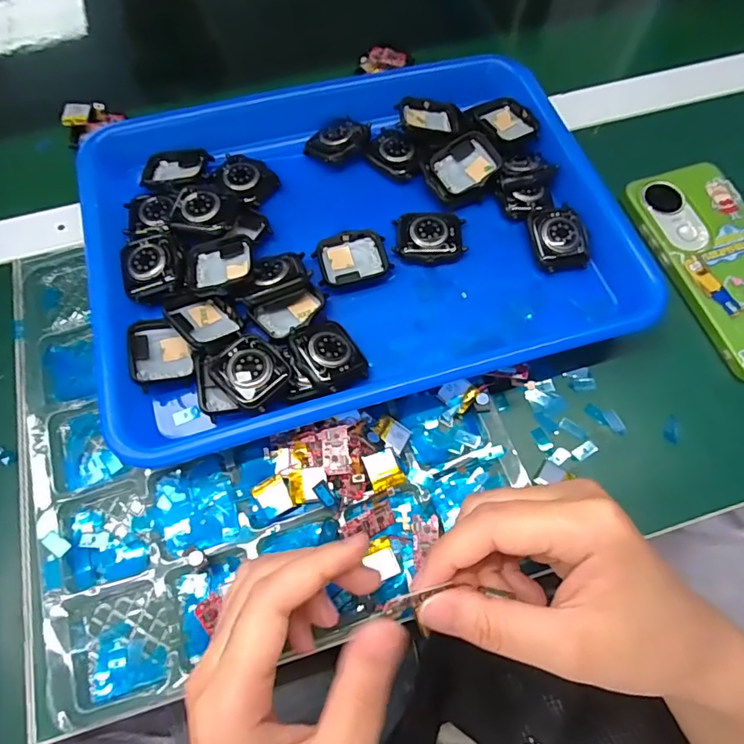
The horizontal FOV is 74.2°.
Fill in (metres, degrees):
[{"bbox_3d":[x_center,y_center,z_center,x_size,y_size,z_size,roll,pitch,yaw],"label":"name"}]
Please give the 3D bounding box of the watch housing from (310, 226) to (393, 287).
[{"bbox_3d":[-0.013,-0.073,0.317,0.046,0.012,0.033,-16,68,-6],"label":"watch housing"}]

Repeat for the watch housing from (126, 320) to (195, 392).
[{"bbox_3d":[-0.124,-0.011,0.287,0.034,0.011,0.044,-14,57,-28],"label":"watch housing"}]

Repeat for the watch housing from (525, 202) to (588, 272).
[{"bbox_3d":[0.123,-0.088,0.322,0.036,0.012,0.042,-10,67,-3],"label":"watch housing"}]

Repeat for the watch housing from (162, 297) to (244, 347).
[{"bbox_3d":[-0.098,-0.030,0.292,0.036,0.009,0.038,-23,60,-43],"label":"watch housing"}]

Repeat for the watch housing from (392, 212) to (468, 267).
[{"bbox_3d":[0.038,-0.088,0.322,0.045,0.011,0.037,3,67,2],"label":"watch housing"}]

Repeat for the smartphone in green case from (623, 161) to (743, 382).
[{"bbox_3d":[0.233,-0.072,0.324,0.071,0.008,0.154,-18,68,-7],"label":"smartphone in green case"}]

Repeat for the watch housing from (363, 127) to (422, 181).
[{"bbox_3d":[0.018,-0.156,0.349,0.046,0.010,0.033,40,73,16],"label":"watch housing"}]

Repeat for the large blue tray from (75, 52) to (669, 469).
[{"bbox_3d":[-0.013,-0.104,0.324,0.318,0.036,0.255,-16,69,-5],"label":"large blue tray"}]

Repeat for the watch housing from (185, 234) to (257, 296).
[{"bbox_3d":[-0.092,-0.066,0.300,0.041,0.014,0.041,-17,68,-6],"label":"watch housing"}]

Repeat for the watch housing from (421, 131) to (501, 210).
[{"bbox_3d":[0.062,-0.138,0.335,0.050,0.017,0.043,-22,68,-9],"label":"watch housing"}]

